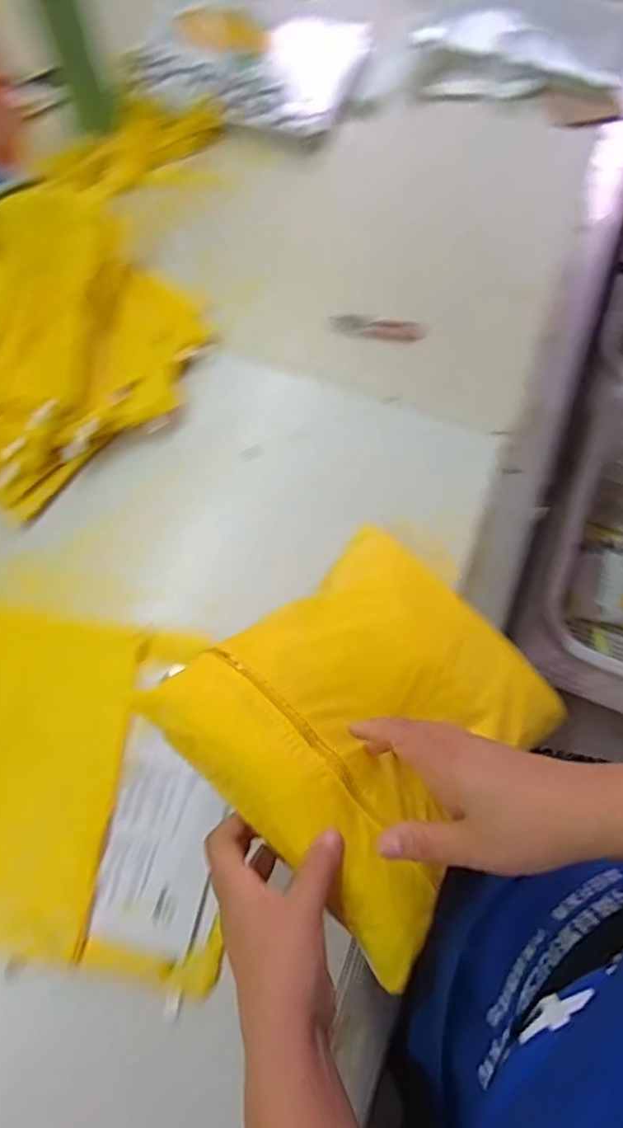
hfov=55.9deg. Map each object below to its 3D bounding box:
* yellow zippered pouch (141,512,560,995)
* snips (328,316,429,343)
[{"bbox_3d":[0.057,0.103,0.443,0.230,0.040,0.272,45,52,11],"label":"yellow zippered pouch"},{"bbox_3d":[0.076,-0.271,0.673,0.111,0.016,0.032,15,69,20],"label":"snips"}]

